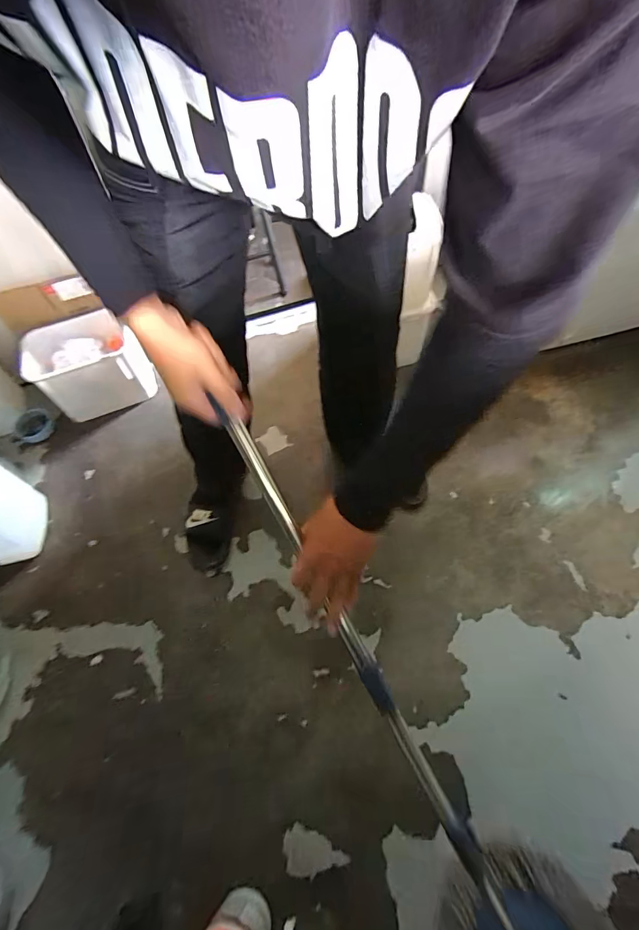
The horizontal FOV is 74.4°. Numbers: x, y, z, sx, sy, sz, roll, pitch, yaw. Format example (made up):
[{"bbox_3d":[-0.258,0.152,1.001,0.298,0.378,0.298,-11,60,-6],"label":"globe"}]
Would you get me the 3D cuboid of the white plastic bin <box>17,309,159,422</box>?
[{"bbox_3d":[-0.659,-0.277,1.220,0.281,0.215,0.184,-27,62,-12],"label":"white plastic bin"}]

